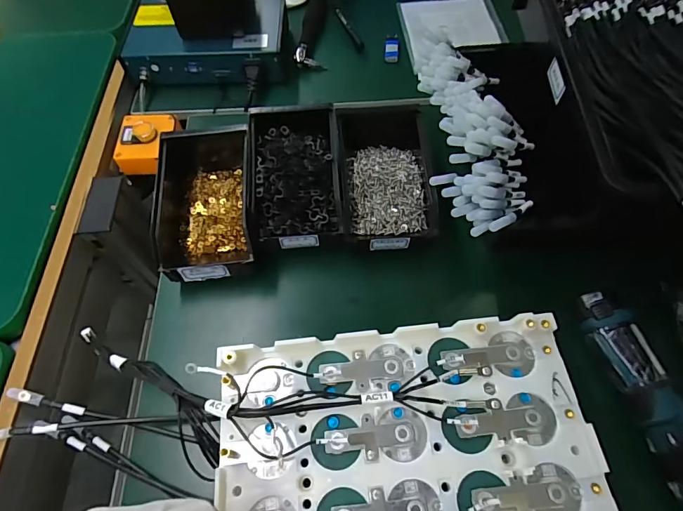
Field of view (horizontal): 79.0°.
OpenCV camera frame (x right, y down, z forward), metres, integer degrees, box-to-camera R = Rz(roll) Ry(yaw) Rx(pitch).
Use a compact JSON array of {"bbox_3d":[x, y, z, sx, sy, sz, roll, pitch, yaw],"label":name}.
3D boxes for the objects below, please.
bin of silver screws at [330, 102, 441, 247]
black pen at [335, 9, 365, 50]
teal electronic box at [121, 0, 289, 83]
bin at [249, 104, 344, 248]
[{"bbox_3d":[0.053,-0.103,0.504,0.115,0.068,0.203,-4,61,0],"label":"bin of silver screws"},{"bbox_3d":[0.013,-0.378,0.690,0.012,0.010,0.109,-20,62,-9],"label":"black pen"},{"bbox_3d":[-0.201,-0.338,0.647,0.234,0.060,0.158,-1,61,1],"label":"teal electronic box"},{"bbox_3d":[-0.054,-0.099,0.502,0.099,0.060,0.183,-5,61,-1],"label":"bin"}]

